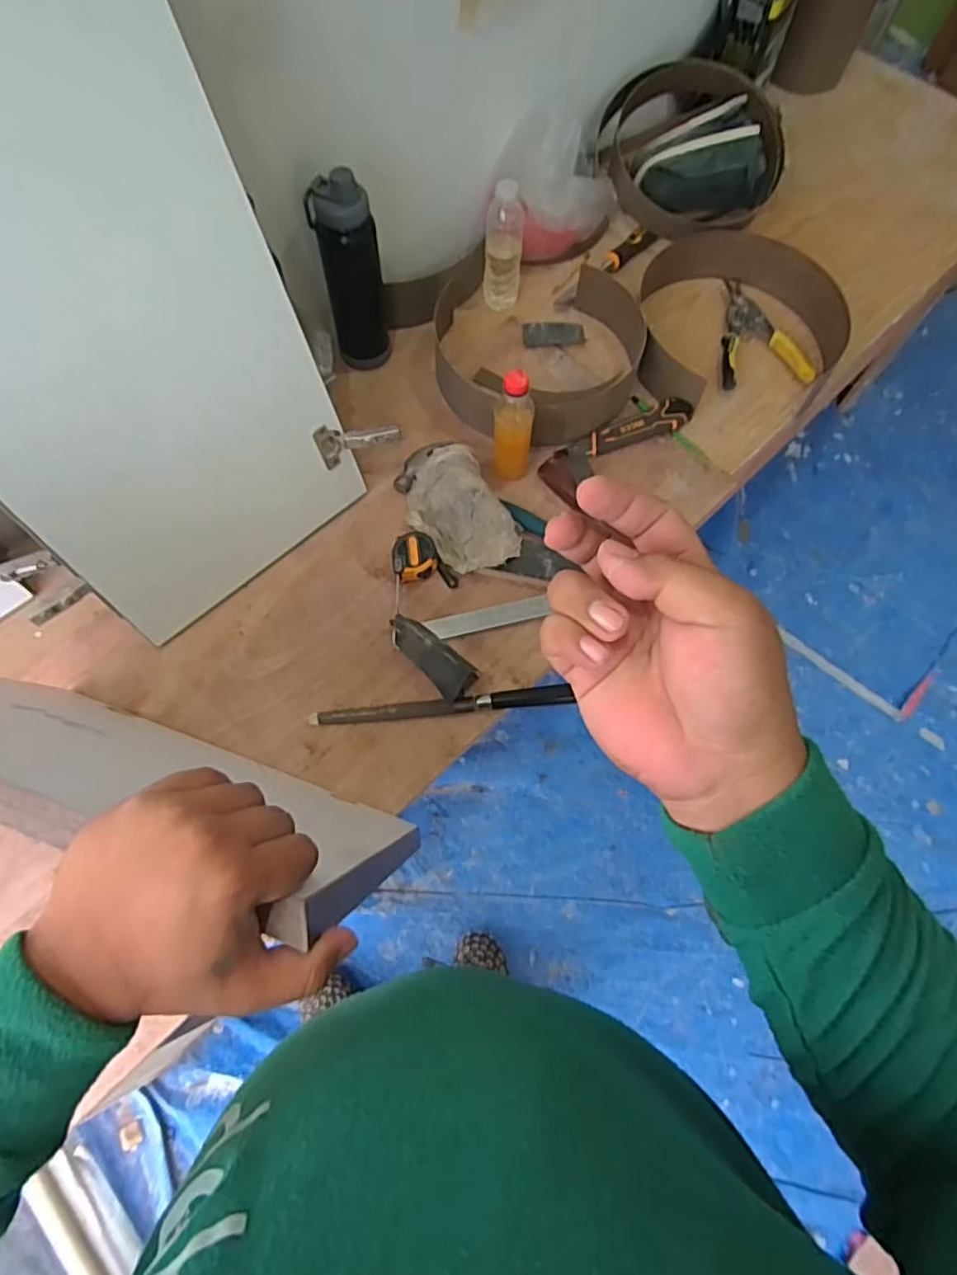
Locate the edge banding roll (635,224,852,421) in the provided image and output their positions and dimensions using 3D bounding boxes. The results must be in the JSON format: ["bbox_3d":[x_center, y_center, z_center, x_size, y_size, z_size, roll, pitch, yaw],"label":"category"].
[{"bbox_3d":[0.419,-0.498,0.999,0.315,0.065,0.363,8,68,1],"label":"edge banding roll"}]

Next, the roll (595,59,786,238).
[{"bbox_3d":[0.375,-0.850,1.124,0.304,0.133,0.287,1,68,-2],"label":"roll"}]

